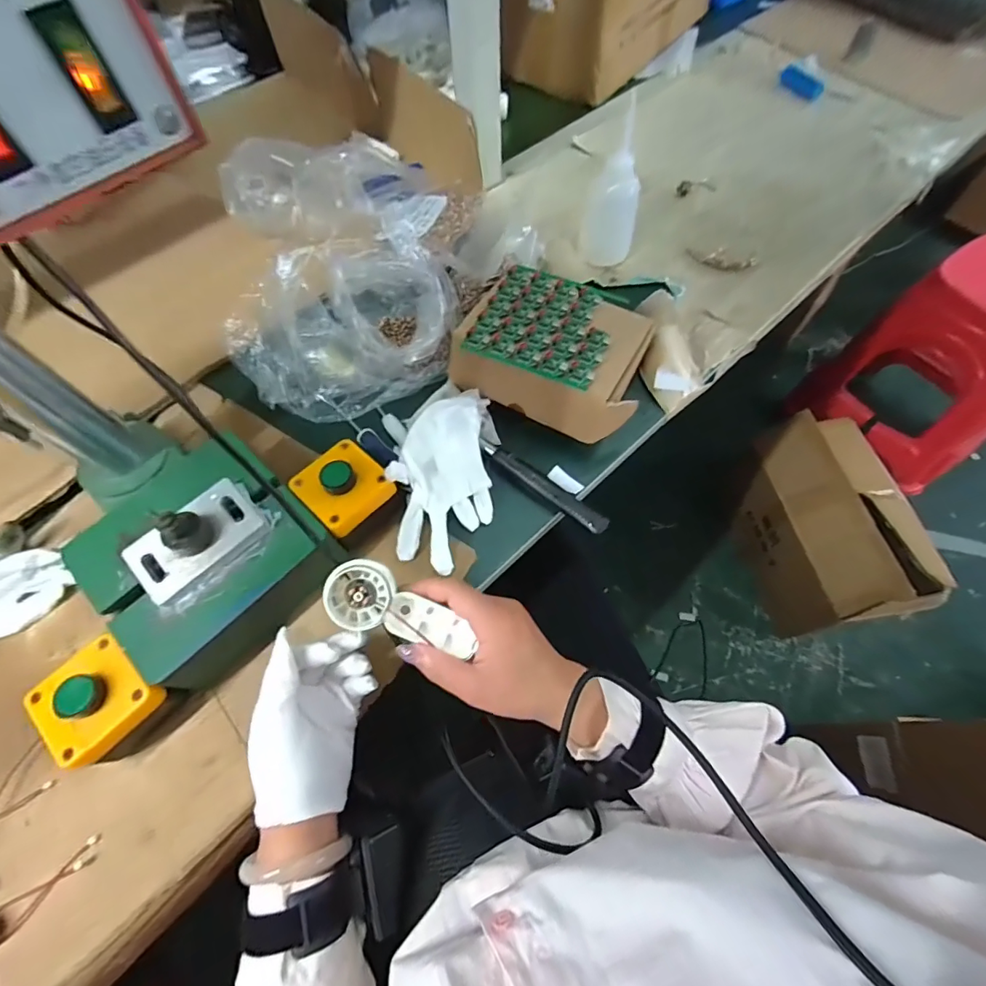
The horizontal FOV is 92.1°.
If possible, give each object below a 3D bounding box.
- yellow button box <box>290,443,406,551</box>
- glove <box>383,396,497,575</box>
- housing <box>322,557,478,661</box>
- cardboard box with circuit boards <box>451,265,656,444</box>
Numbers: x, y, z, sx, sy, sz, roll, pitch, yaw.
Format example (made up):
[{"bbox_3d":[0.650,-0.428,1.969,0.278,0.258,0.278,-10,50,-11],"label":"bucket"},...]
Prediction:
[{"bbox_3d":[-0.132,0.000,0.429,0.074,0.062,0.071,35,70,18],"label":"yellow button box"},{"bbox_3d":[-0.046,-0.010,0.447,0.086,0.035,0.155,0,90,-15],"label":"glove"},{"bbox_3d":[-0.065,0.085,0.338,0.109,0.021,0.044,28,67,-12],"label":"housing"},{"bbox_3d":[0.064,-0.140,0.480,0.183,0.073,0.142,27,68,15],"label":"cardboard box with circuit boards"}]

